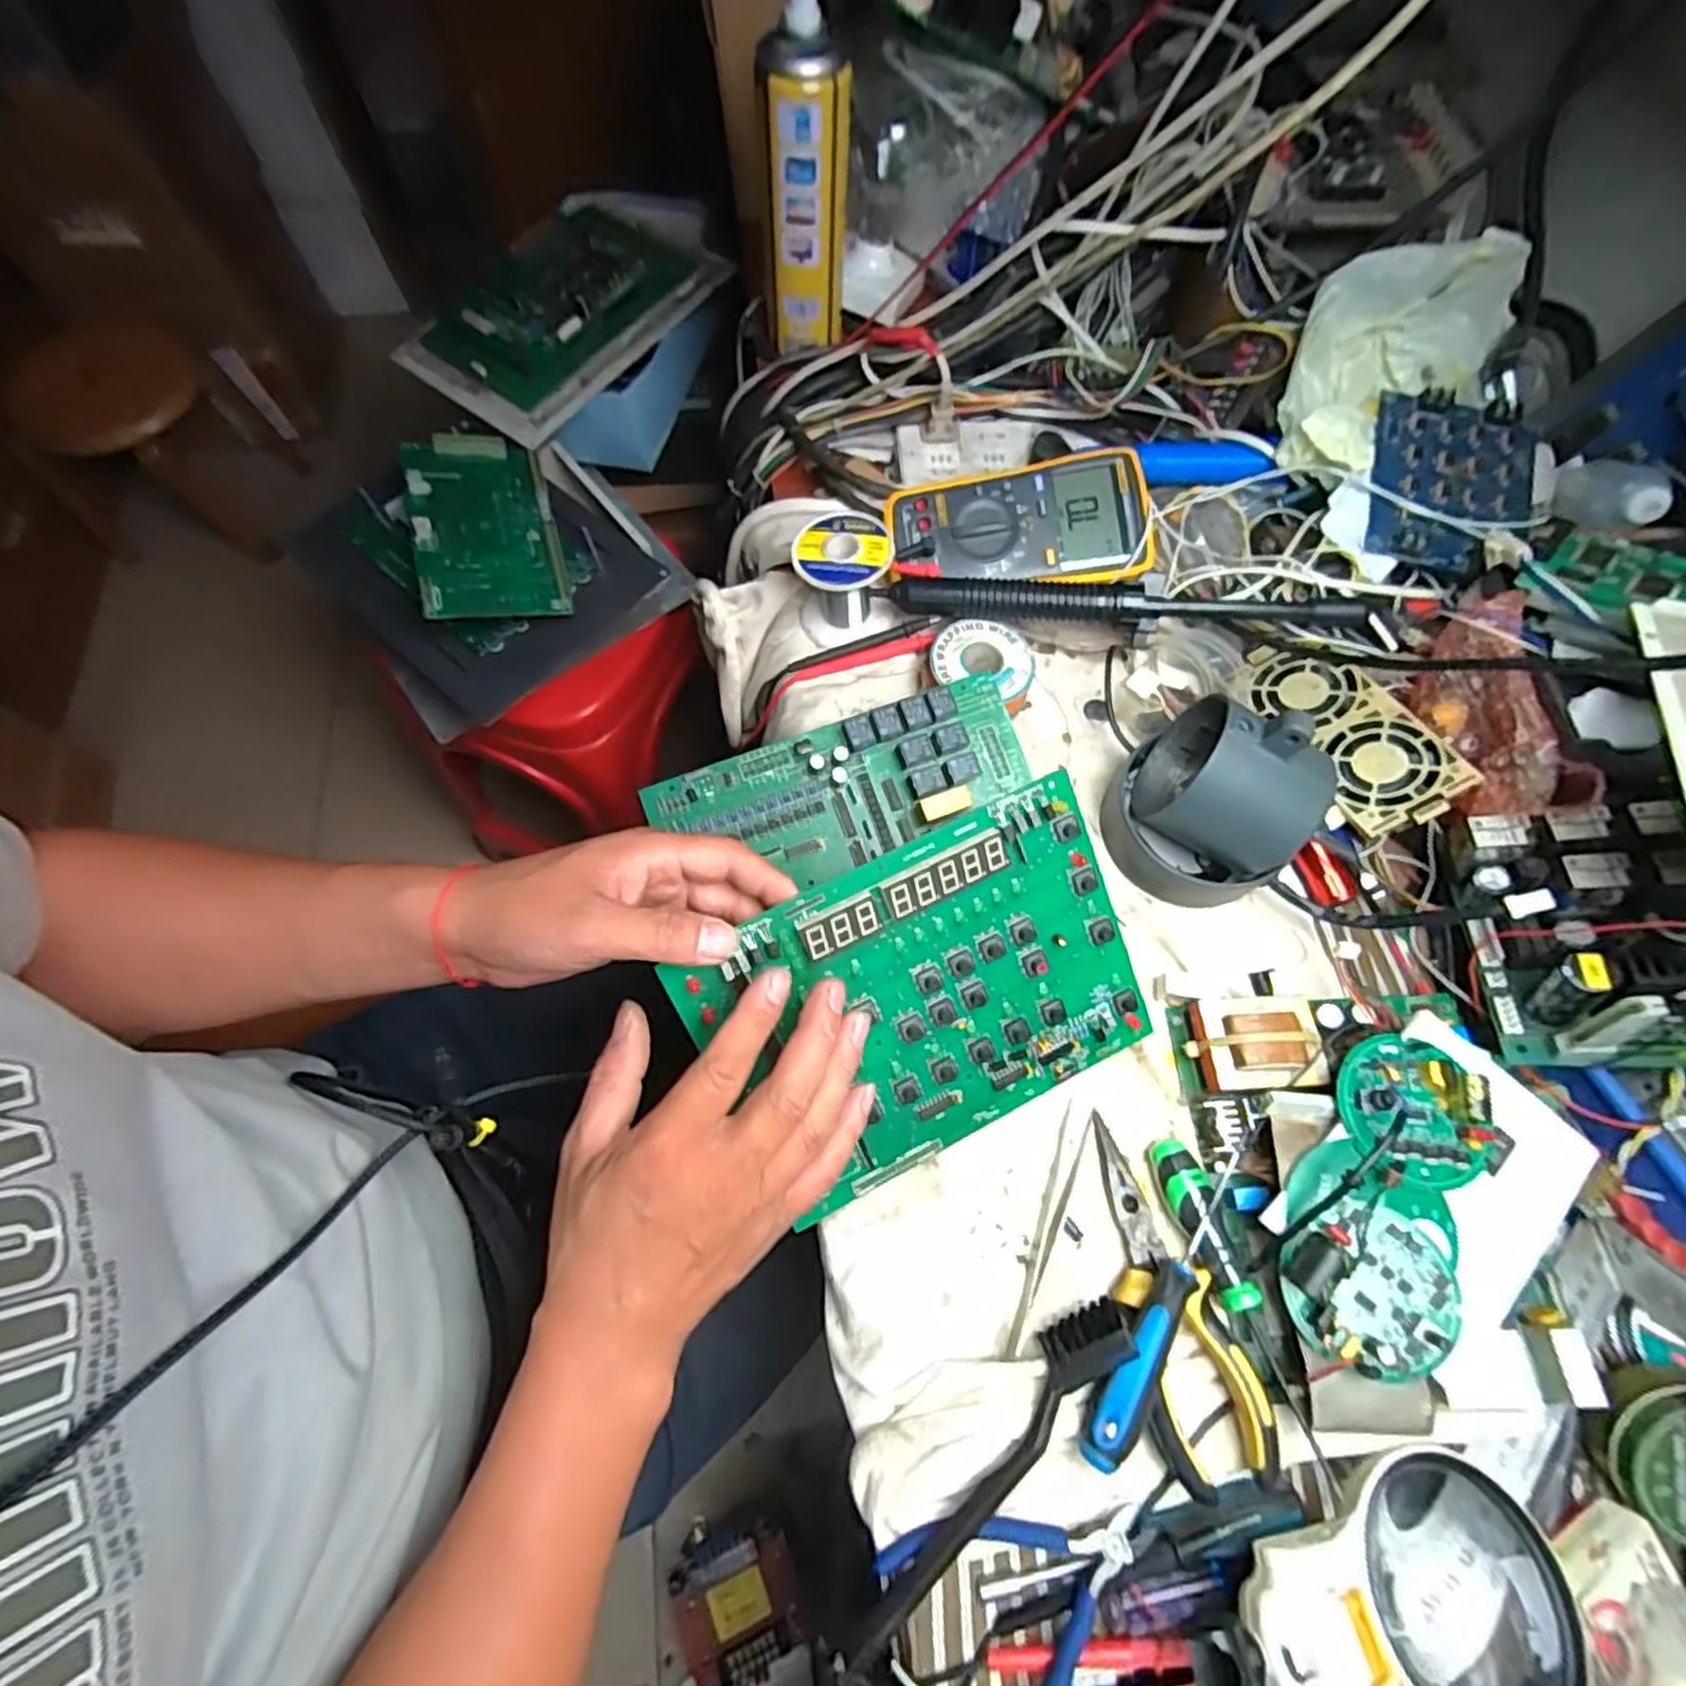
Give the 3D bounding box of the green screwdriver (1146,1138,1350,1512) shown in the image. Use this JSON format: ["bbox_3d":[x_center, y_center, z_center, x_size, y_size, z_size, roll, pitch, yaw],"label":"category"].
[{"bbox_3d":[0.193,0.226,0.366,0.024,0.030,0.153,-14,69,-6],"label":"green screwdriver"}]

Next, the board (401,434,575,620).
[{"bbox_3d":[-0.326,-0.287,0.679,0.119,0.017,0.208,-12,73,-22],"label":"board"}]

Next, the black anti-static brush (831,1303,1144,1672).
[{"bbox_3d":[0.064,0.284,0.337,0.183,0.037,0.026,-42,74,-15],"label":"black anti-static brush"}]

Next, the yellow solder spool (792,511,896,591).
[{"bbox_3d":[0.000,-0.188,0.483,0.064,0.019,0.056,-1,68,-1],"label":"yellow solder spool"}]

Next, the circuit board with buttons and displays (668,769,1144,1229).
[{"bbox_3d":[0.044,0.081,0.371,0.212,0.010,0.157,-25,105,-7],"label":"circuit board with buttons and displays"}]

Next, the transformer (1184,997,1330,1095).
[{"bbox_3d":[0.223,0.110,0.411,0.057,0.038,0.049,-3,68,-2],"label":"transformer"}]

